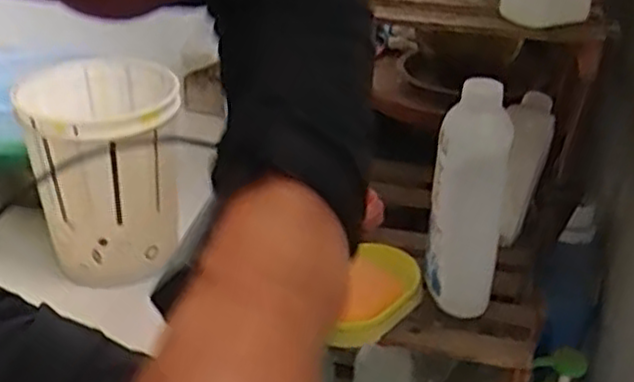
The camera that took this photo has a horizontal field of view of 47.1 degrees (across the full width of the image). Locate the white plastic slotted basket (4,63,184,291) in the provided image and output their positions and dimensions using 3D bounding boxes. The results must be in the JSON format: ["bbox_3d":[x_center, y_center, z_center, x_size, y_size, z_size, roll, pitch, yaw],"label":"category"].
[{"bbox_3d":[-0.333,-0.035,1.162,0.228,0.271,0.247,-13,34,-22],"label":"white plastic slotted basket"}]

